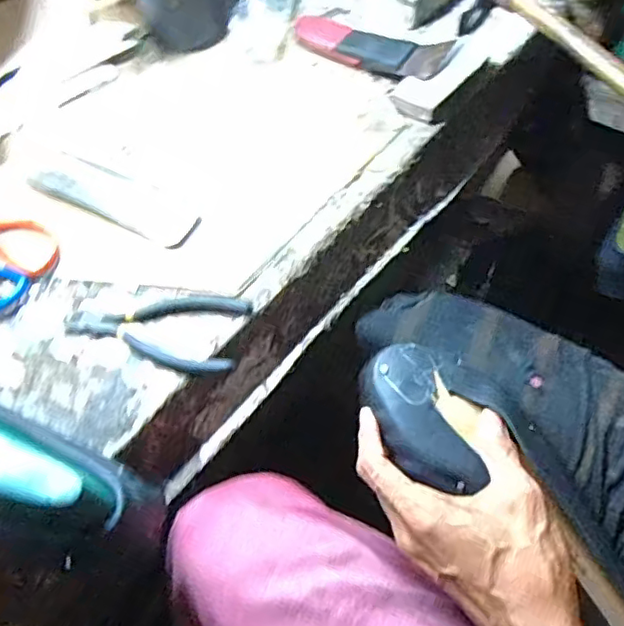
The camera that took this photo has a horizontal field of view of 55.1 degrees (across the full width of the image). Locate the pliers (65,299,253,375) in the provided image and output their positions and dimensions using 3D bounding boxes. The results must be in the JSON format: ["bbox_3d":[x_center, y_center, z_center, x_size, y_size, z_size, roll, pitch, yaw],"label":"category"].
[{"bbox_3d":[-0.127,0.013,0.478,0.147,0.014,0.068,5,59,7],"label":"pliers"}]

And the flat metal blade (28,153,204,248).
[{"bbox_3d":[-0.185,-0.108,0.545,0.178,0.005,0.048,24,63,17],"label":"flat metal blade"}]

